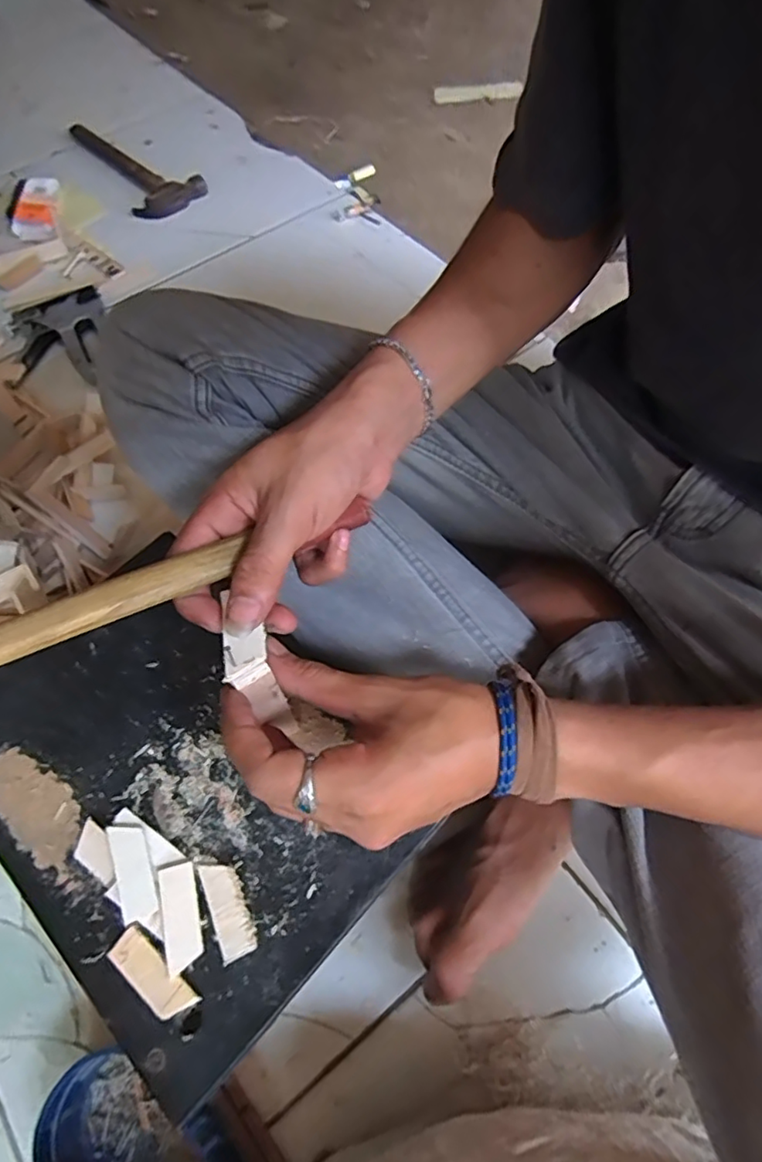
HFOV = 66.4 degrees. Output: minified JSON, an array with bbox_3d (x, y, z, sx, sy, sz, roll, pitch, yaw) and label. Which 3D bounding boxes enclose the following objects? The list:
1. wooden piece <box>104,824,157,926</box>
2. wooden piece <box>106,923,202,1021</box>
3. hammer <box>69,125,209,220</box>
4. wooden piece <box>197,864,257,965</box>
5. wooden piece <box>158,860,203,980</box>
[{"bbox_3d":[-0.137,0.158,0.320,0.019,0.004,0.049,-20,71,-7],"label":"wooden piece"},{"bbox_3d":[-0.120,0.205,0.304,0.051,0.008,0.021,36,70,19],"label":"wooden piece"},{"bbox_3d":[-0.364,-0.632,0.882,0.112,0.031,0.284,-33,66,-13],"label":"hammer"},{"bbox_3d":[-0.083,0.177,0.316,0.020,0.004,0.049,-23,64,-8],"label":"wooden piece"},{"bbox_3d":[-0.107,0.179,0.311,0.018,0.004,0.050,-9,66,-18],"label":"wooden piece"}]

